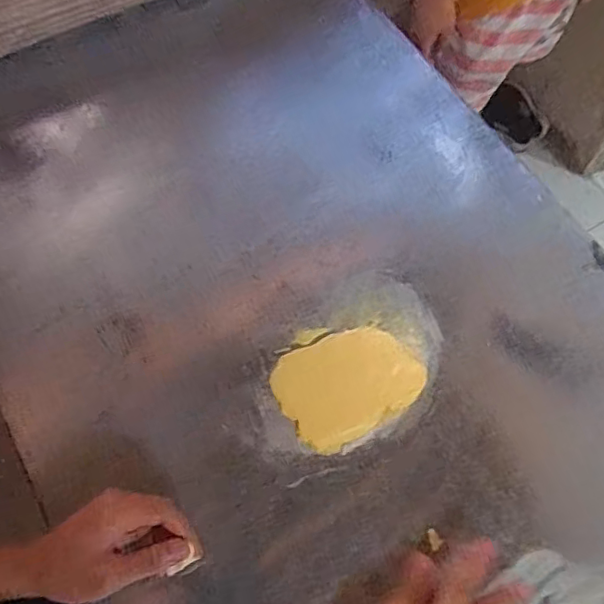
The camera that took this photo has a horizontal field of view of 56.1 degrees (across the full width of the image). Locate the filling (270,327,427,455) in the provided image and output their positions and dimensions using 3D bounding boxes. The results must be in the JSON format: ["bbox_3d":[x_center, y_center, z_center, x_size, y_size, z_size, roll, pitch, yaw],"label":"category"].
[{"bbox_3d":[0.047,0.080,0.566,0.139,0.014,0.101,-27,70,-16],"label":"filling"}]

